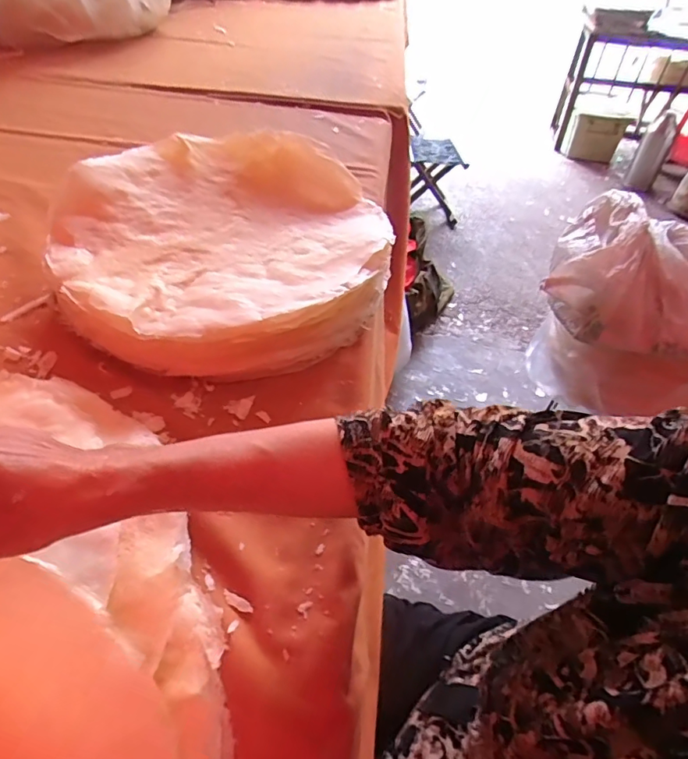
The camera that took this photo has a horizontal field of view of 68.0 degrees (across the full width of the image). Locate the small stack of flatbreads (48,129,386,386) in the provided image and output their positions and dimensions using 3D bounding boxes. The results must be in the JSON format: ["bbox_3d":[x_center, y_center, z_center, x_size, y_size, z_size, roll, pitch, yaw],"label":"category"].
[{"bbox_3d":[-0.127,-0.160,0.577,0.344,0.086,0.344,15,47,12],"label":"small stack of flatbreads"}]

